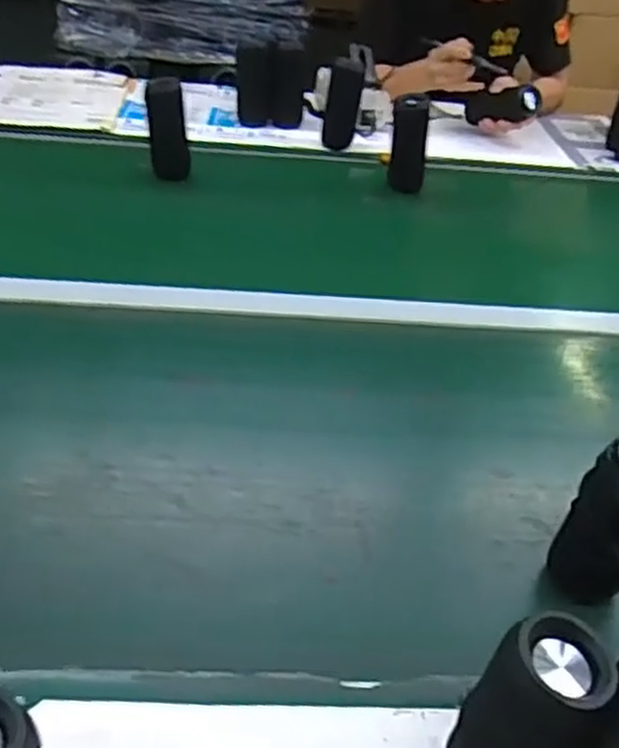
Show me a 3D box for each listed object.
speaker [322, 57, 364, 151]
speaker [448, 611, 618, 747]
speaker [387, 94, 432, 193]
[{"bbox_3d":[0.062,-0.512,1.409,0.073,0.152,0.056,5,38,-1],"label":"speaker"},{"bbox_3d":[0.128,0.214,0.446,0.071,0.156,0.061,26,43,24],"label":"speaker"},{"bbox_3d":[0.175,-0.396,1.292,0.068,0.160,0.056,8,38,3],"label":"speaker"}]

